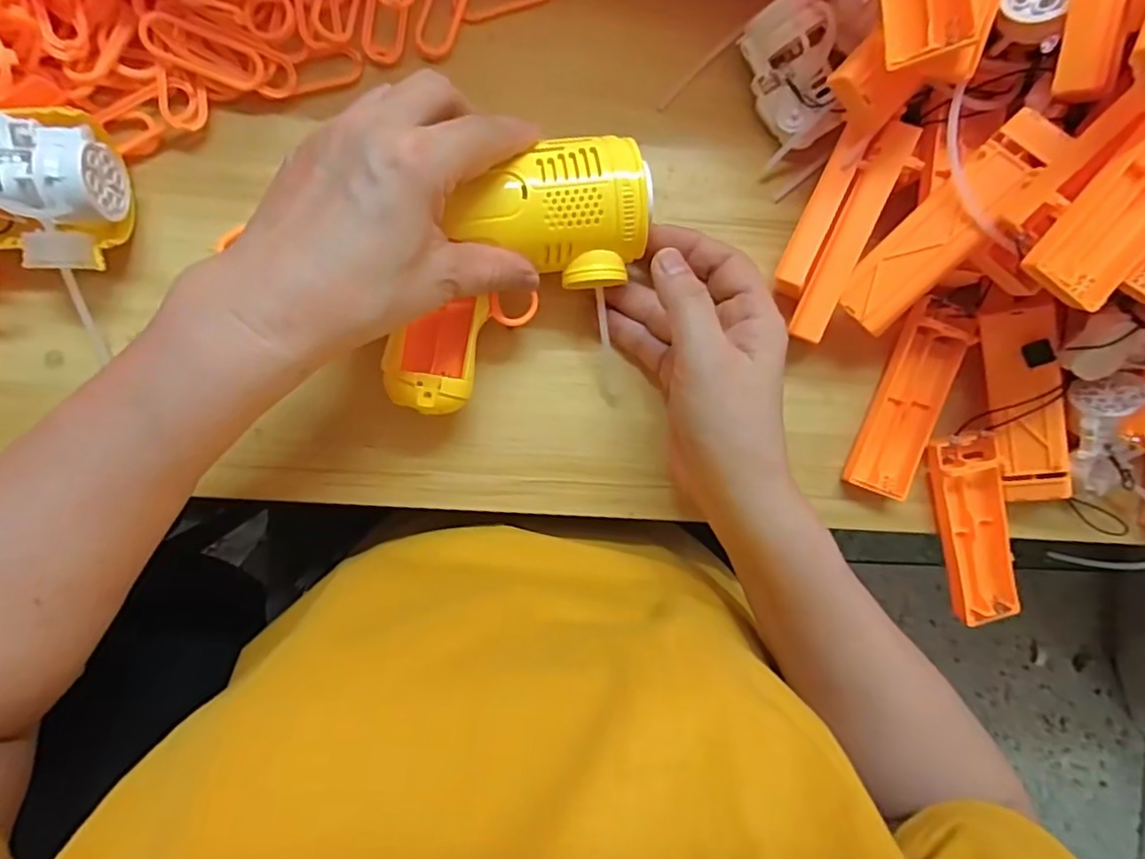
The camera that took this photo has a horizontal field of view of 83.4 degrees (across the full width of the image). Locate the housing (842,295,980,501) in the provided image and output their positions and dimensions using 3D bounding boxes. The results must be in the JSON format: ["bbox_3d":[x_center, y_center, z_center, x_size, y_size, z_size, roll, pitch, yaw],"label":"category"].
[{"bbox_3d":[0.187,-0.015,0.353,0.034,0.023,0.106,19,91,-6],"label":"housing"}]

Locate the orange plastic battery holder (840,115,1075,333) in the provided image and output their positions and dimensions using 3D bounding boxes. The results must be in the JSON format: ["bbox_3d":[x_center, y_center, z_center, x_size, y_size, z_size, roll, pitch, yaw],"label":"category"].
[{"bbox_3d":[0.171,-0.093,0.296,0.033,0.011,0.107,51,118,22],"label":"orange plastic battery holder"}]

